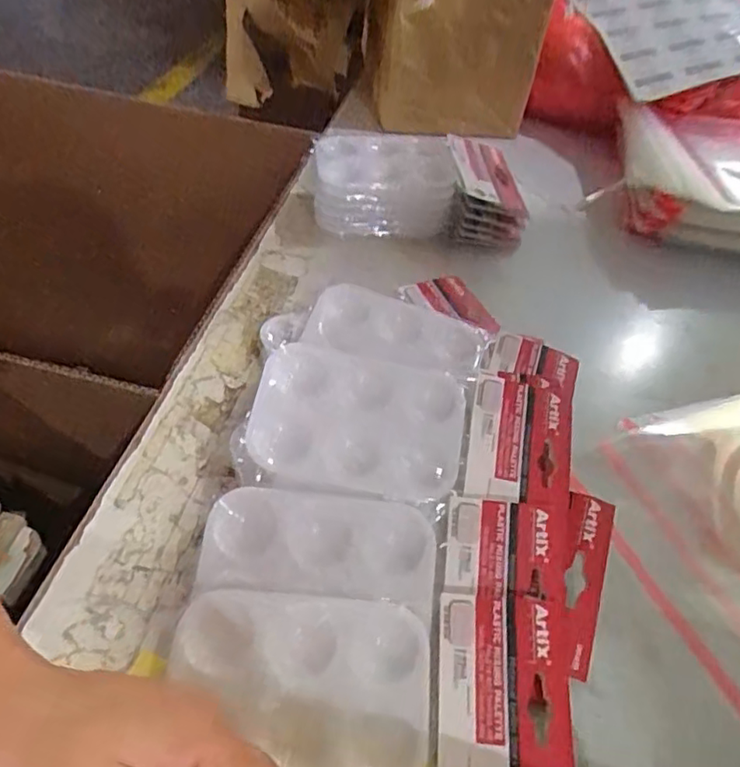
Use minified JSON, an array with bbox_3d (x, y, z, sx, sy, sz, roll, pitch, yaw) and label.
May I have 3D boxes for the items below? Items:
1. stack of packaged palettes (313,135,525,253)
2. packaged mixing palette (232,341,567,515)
[{"bbox_3d":[0.045,-0.180,0.586,0.200,0.074,0.105,-5,47,-11],"label":"stack of packaged palettes"},{"bbox_3d":[0.027,0.027,0.367,0.190,0.012,0.090,12,60,-4],"label":"packaged mixing palette"}]

